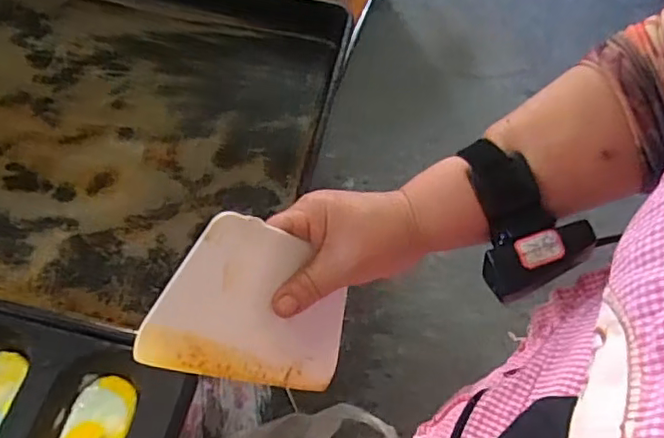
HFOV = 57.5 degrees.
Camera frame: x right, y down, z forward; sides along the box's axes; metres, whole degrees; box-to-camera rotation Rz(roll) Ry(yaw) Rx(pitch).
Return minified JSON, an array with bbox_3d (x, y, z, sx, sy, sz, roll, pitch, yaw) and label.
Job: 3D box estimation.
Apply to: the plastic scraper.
[{"bbox_3d":[-0.043,0.055,0.381,0.008,0.146,0.093,15,84,47],"label":"plastic scraper"}]

